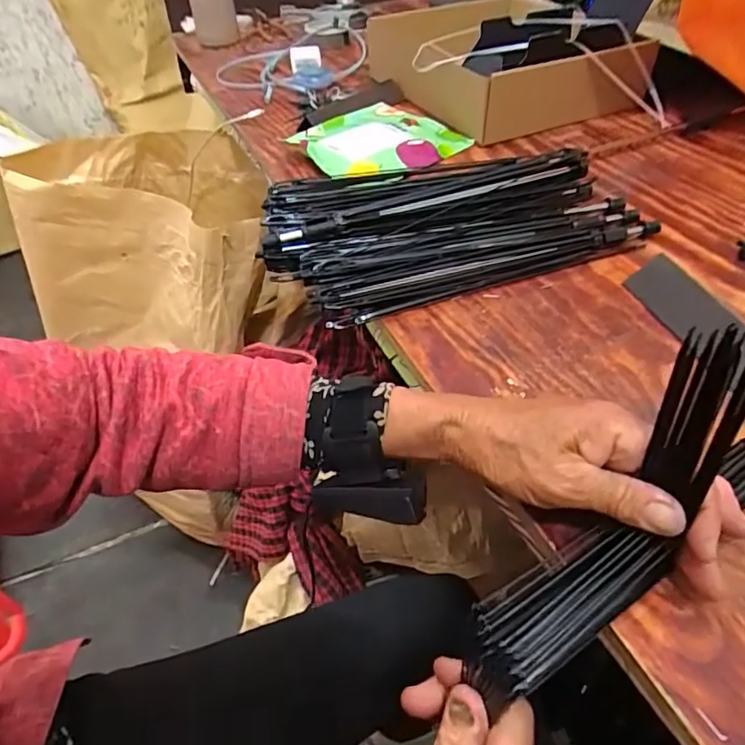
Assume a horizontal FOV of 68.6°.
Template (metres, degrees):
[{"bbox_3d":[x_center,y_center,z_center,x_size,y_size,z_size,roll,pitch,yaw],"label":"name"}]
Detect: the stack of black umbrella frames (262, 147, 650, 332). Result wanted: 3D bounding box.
[{"bbox_3d":[0.074,-0.145,0.513,0.352,0.047,0.171,-17,46,-13],"label":"stack of black umbrella frames"}]

